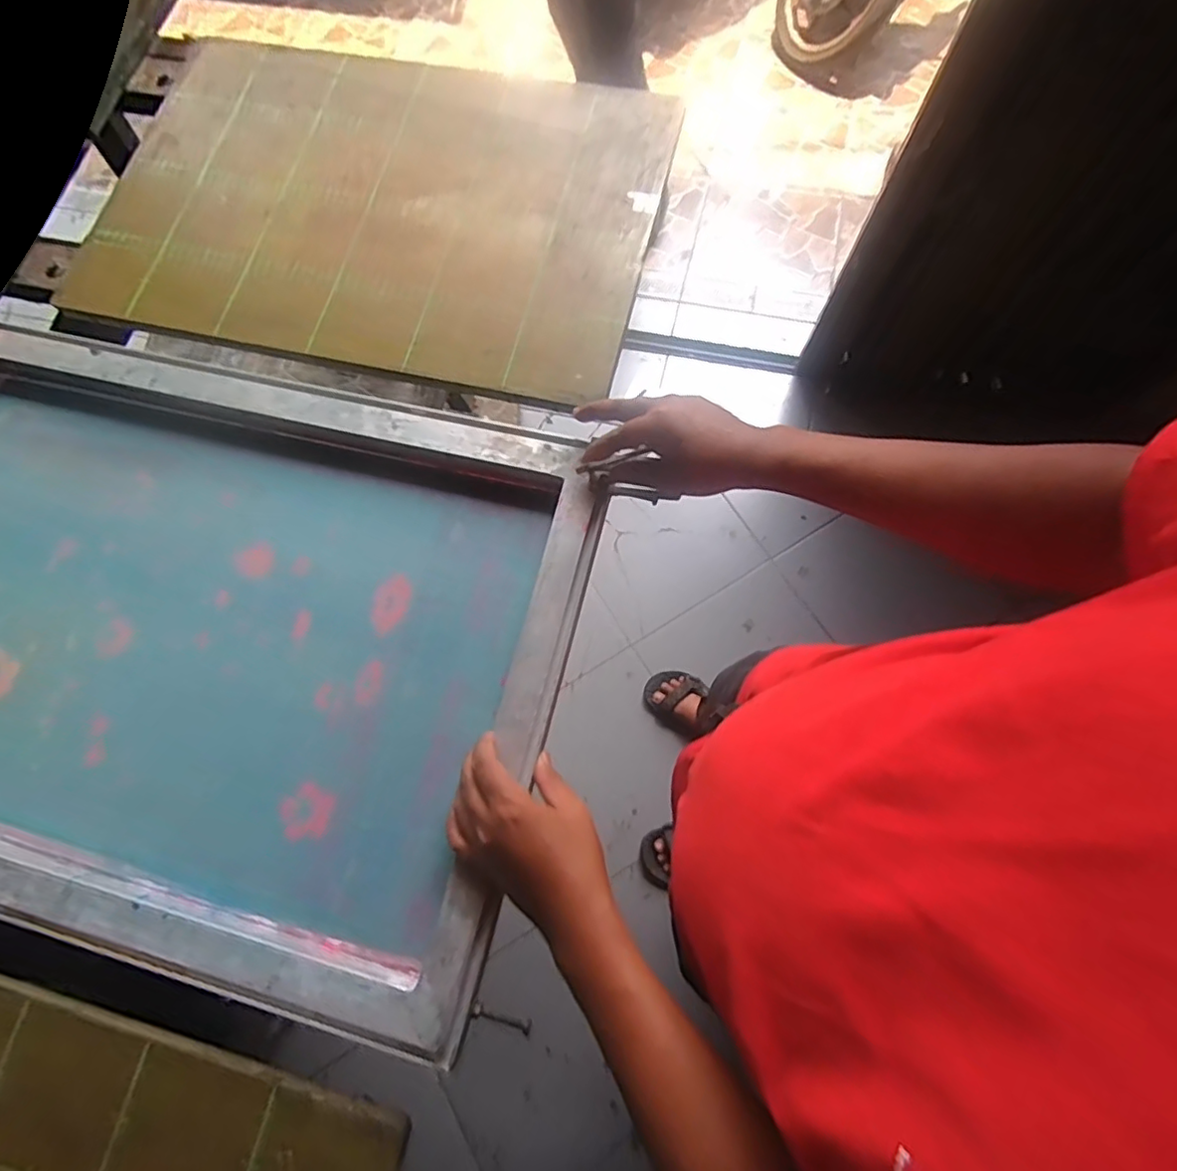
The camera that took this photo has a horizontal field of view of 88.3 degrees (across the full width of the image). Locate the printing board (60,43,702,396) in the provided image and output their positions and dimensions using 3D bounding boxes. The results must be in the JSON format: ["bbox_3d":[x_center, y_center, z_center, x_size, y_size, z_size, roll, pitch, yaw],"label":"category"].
[{"bbox_3d":[-0.227,-0.414,0.646,0.585,0.022,0.387,12,75,5],"label":"printing board"}]

